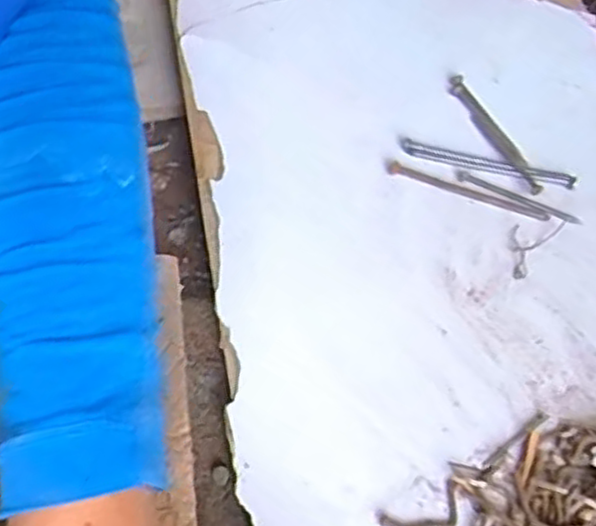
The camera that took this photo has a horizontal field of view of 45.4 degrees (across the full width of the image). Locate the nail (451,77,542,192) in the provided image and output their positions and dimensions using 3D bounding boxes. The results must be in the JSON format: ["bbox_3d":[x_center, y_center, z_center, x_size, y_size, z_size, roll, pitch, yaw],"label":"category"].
[{"bbox_3d":[0.126,-0.083,0.453,0.013,0.008,0.105,-18,58,-14],"label":"nail"}]

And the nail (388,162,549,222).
[{"bbox_3d":[0.102,-0.044,0.429,0.097,0.004,0.009,20,57,12],"label":"nail"}]

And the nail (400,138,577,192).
[{"bbox_3d":[0.117,-0.061,0.439,0.106,0.004,0.010,16,56,9],"label":"nail"}]

